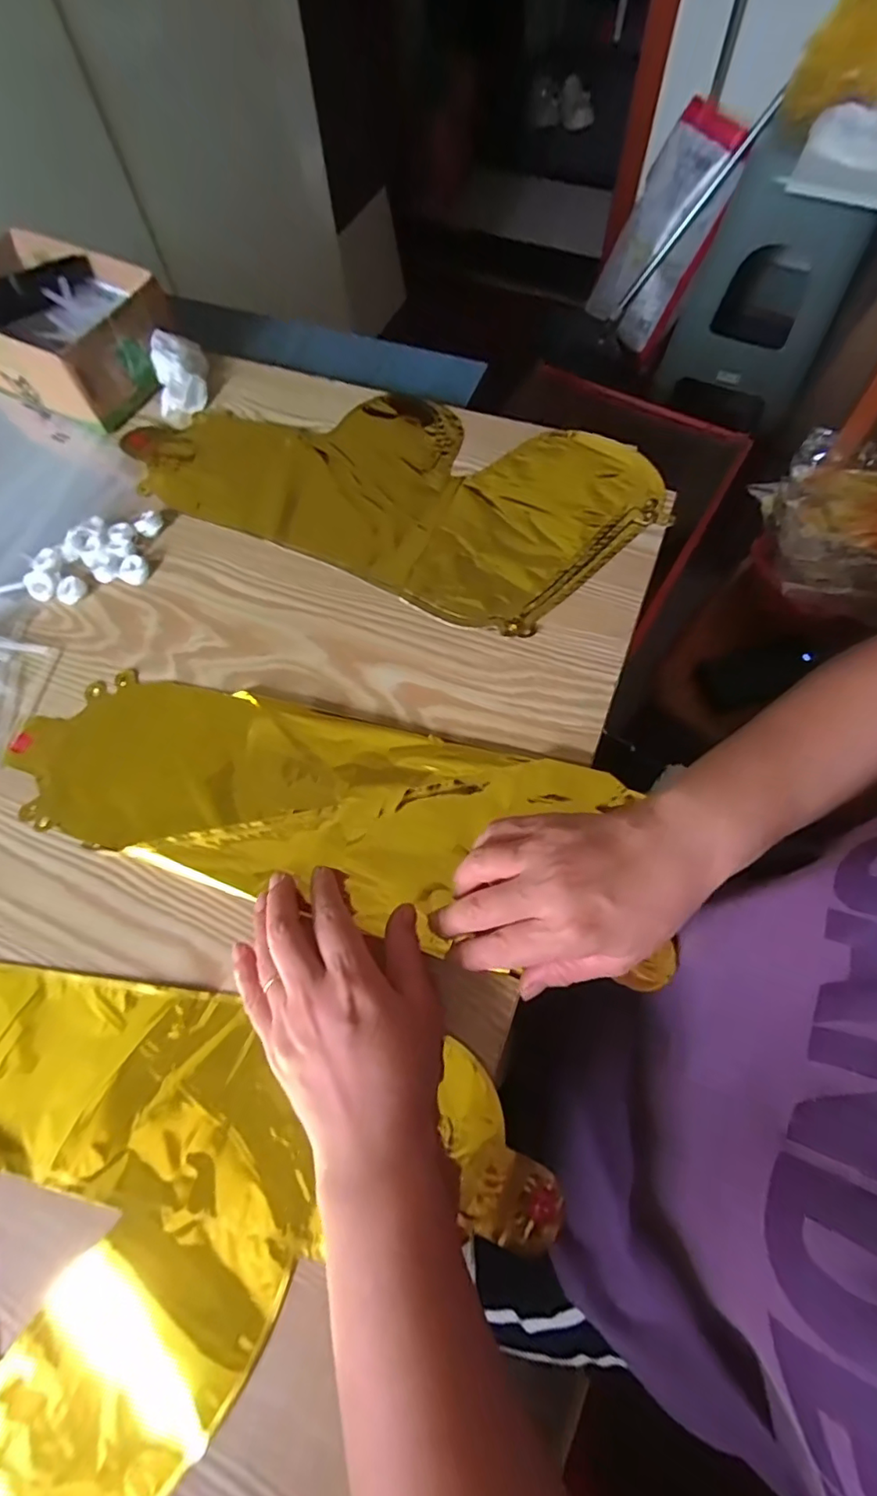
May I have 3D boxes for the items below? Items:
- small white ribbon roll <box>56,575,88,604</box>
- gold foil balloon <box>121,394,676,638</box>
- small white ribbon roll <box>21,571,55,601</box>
[{"bbox_3d":[-0.288,-0.124,0.431,0.017,0.009,0.022,32,73,15],"label":"small white ribbon roll"},{"bbox_3d":[-0.046,-0.229,0.462,0.420,0.009,0.204,23,70,12],"label":"gold foil balloon"},{"bbox_3d":[-0.314,-0.128,0.431,0.024,0.009,0.020,37,74,17],"label":"small white ribbon roll"}]

